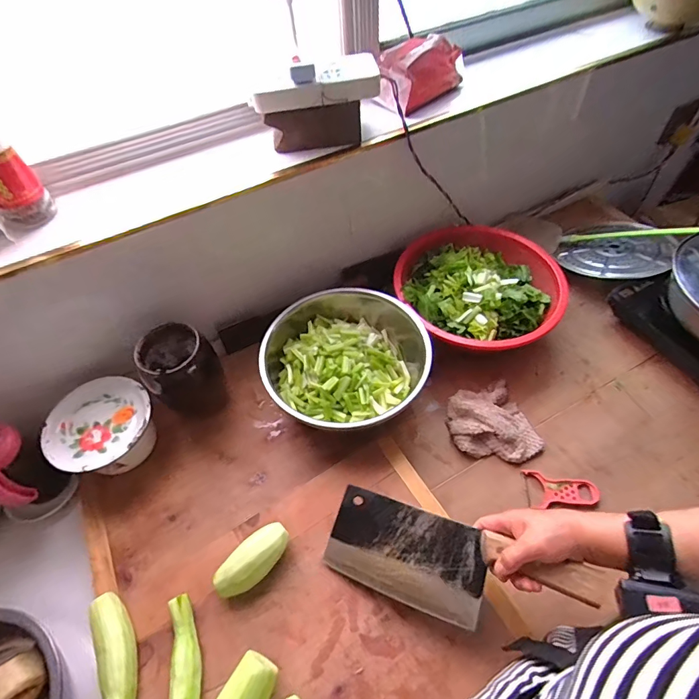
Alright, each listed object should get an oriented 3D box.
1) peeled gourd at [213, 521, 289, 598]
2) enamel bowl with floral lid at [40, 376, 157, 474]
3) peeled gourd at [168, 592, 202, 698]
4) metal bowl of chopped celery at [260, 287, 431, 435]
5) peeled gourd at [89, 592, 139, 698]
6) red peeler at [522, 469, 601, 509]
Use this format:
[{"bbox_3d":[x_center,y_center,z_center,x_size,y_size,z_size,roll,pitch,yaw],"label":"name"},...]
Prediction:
[{"bbox_3d":[-0.117,0.257,0.512,0.048,0.041,0.096,35,63,26],"label":"peeled gourd"},{"bbox_3d":[-0.362,0.128,0.634,0.143,0.086,0.140,-2,53,3],"label":"enamel bowl with floral lid"},{"bbox_3d":[-0.178,0.343,0.459,0.026,0.031,0.126,-13,53,-5],"label":"peeled gourd"},{"bbox_3d":[0.001,0.027,0.669,0.255,0.108,0.227,-38,60,-22],"label":"metal bowl of chopped celery"},{"bbox_3d":[-0.254,0.352,0.454,0.037,0.041,0.152,-17,54,-8],"label":"peeled gourd"},{"bbox_3d":[0.298,0.196,0.589,0.094,0.013,0.050,1,53,5],"label":"red peeler"}]

